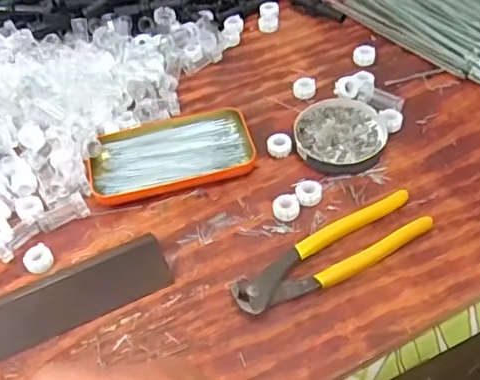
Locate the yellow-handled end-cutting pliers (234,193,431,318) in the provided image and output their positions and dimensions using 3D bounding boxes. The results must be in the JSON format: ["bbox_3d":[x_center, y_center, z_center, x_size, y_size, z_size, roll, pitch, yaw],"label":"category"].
[{"bbox_3d":[0.071,0.049,0.437,0.163,0.015,0.042,-27,53,-15],"label":"yellow-handled end-cutting pliers"}]

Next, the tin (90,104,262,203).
[{"bbox_3d":[-0.063,-0.034,0.517,0.143,0.018,0.077,-15,50,-6],"label":"tin"}]

